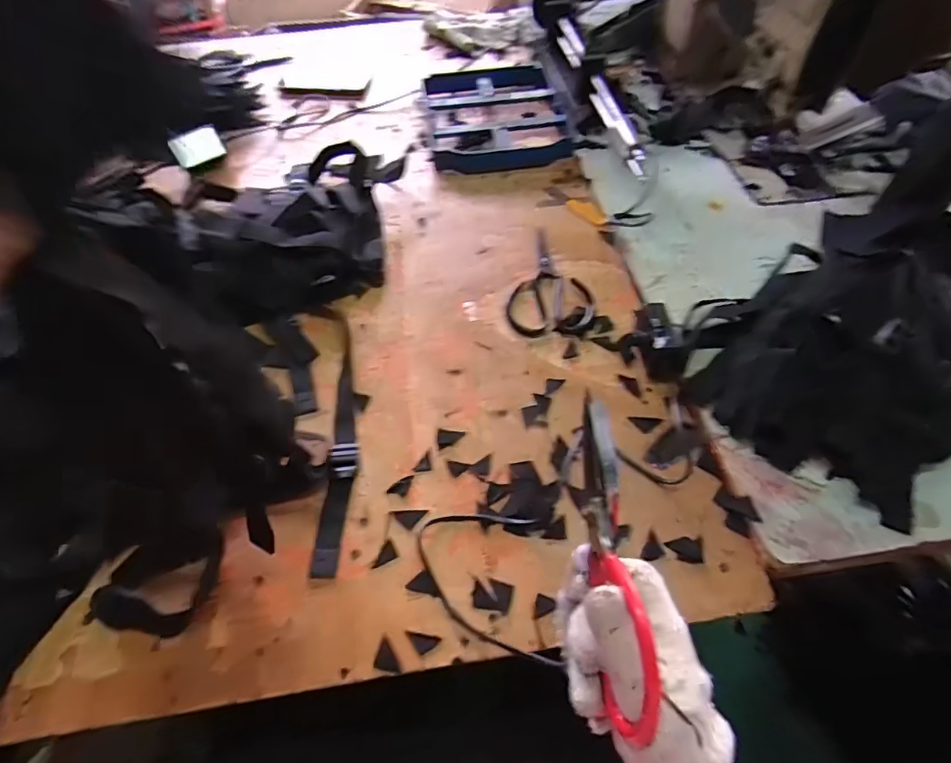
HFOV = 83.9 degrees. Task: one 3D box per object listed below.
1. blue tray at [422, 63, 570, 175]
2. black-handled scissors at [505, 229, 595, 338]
[{"bbox_3d":[0.029,-0.432,0.844,0.204,0.033,0.254,-8,56,-2],"label":"blue tray"},{"bbox_3d":[0.082,-0.124,0.658,0.106,0.009,0.164,-11,57,-4],"label":"black-handled scissors"}]

